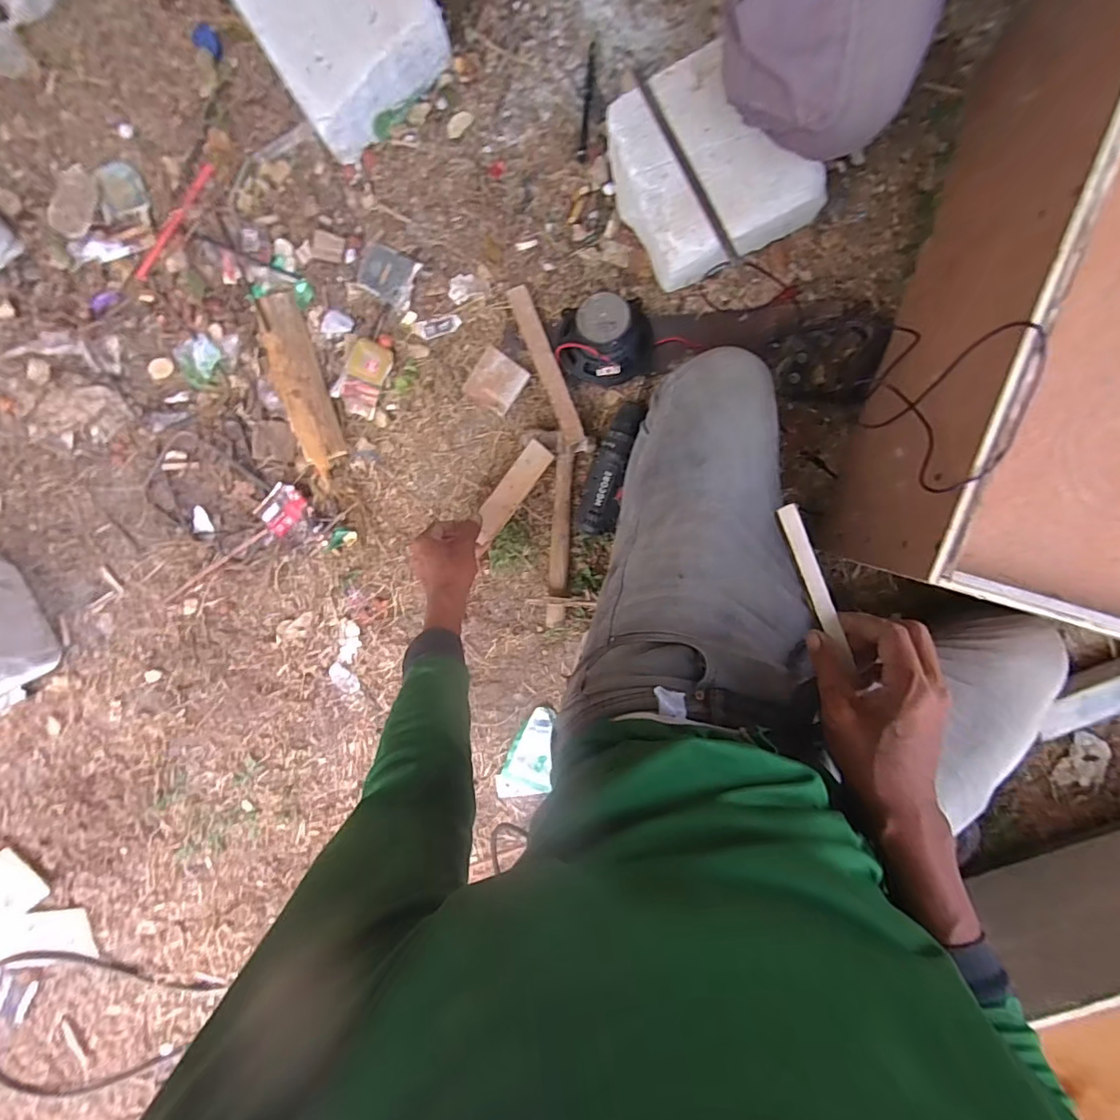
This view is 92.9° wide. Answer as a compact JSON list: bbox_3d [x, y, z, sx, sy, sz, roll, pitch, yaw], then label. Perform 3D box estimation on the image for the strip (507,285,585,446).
[{"bbox_3d":[-0.020,-0.268,0.720,0.026,0.013,0.235,-21,83,3],"label":"strip"}]

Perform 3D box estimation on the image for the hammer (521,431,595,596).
[{"bbox_3d":[-0.001,-0.063,0.737,0.090,0.029,0.221,-1,97,3],"label":"hammer"}]

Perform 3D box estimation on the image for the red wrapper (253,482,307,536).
[{"bbox_3d":[-0.421,-0.076,0.802,0.058,0.013,0.076,44,97,-3],"label":"red wrapper"}]

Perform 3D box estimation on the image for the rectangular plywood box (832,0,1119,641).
[{"bbox_3d":[0.521,-0.255,0.512,0.275,0.262,0.620,16,98,1],"label":"rectangular plywood box"}]

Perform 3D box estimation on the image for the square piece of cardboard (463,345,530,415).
[{"bbox_3d":[-0.090,-0.248,0.741,0.070,0.013,0.072,36,97,-2],"label":"square piece of cardboard"}]

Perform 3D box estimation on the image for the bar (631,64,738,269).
[{"bbox_3d":[0.144,-0.443,0.604,0.014,0.009,0.229,-31,95,6],"label":"bar"}]

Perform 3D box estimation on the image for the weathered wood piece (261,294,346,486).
[{"bbox_3d":[-0.377,-0.252,0.777,0.070,0.018,0.269,-19,96,5],"label":"weathered wood piece"}]

